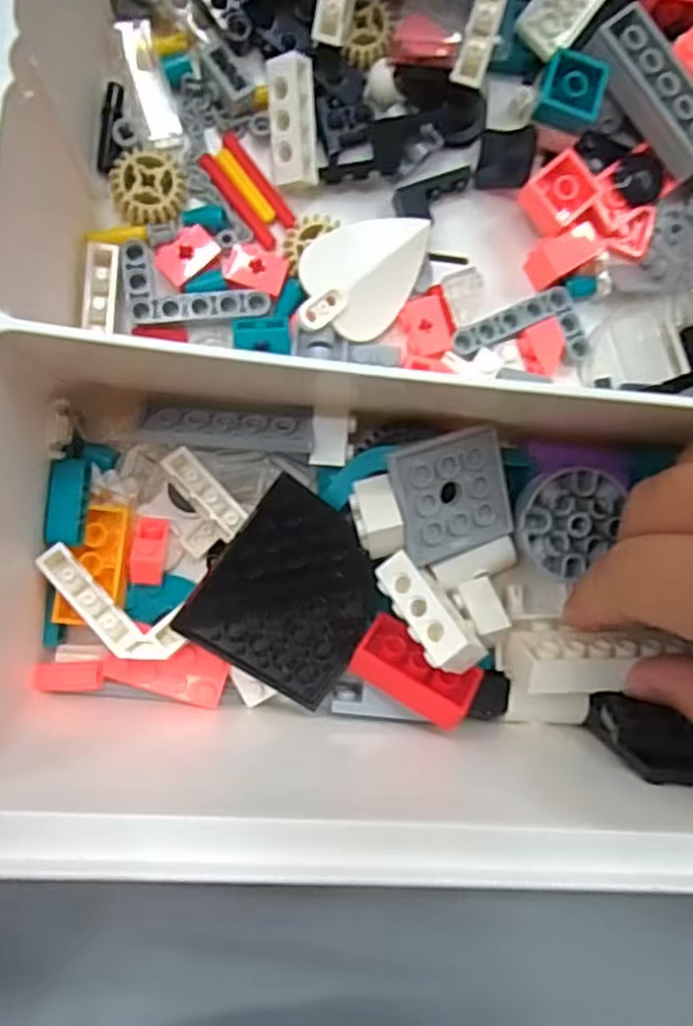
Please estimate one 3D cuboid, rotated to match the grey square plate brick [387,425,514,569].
[{"bbox_3d":[0.029,-0.004,0.187,0.031,0.006,0.031,-16,92,-8],"label":"grey square plate brick"}]

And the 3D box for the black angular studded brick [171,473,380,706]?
[{"bbox_3d":[-0.013,0.022,0.183,0.047,0.004,0.046,38,87,-27],"label":"black angular studded brick"}]

